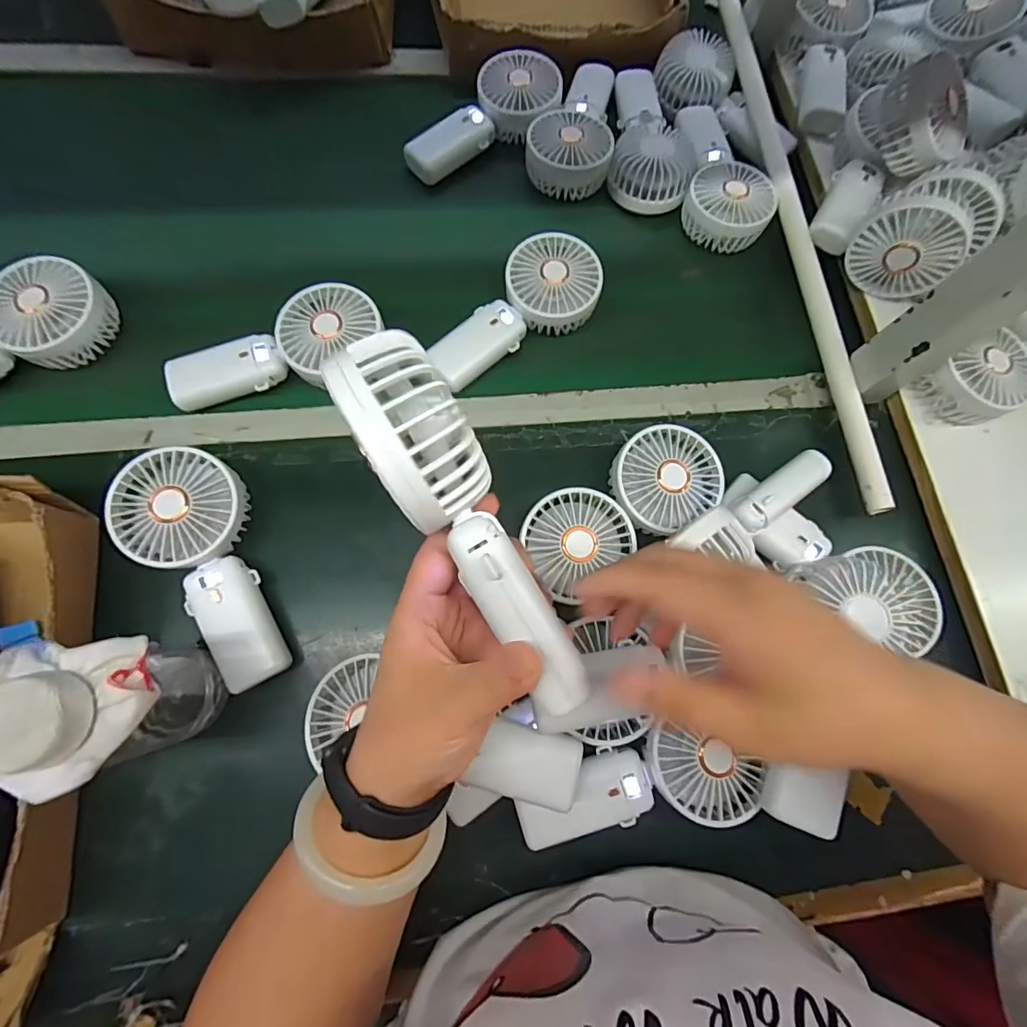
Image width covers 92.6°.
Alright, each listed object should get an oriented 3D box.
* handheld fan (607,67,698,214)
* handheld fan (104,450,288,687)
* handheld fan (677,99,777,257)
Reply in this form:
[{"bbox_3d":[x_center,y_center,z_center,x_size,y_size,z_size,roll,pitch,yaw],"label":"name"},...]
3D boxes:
[{"bbox_3d":[0.149,-0.411,0.525,0.084,0.043,0.184,8,75,0],"label":"handheld fan"},{"bbox_3d":[-0.220,0.037,0.370,0.087,0.049,0.182,-36,79,-10],"label":"handheld fan"},{"bbox_3d":[0.224,-0.366,0.522,0.084,0.041,0.188,3,75,-1],"label":"handheld fan"}]

